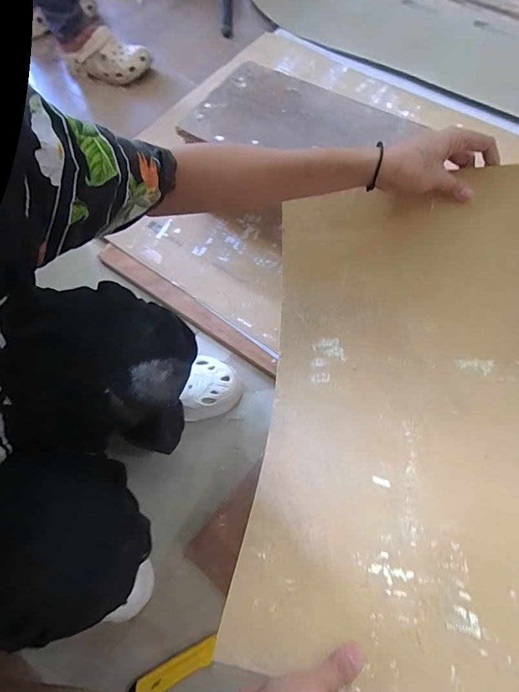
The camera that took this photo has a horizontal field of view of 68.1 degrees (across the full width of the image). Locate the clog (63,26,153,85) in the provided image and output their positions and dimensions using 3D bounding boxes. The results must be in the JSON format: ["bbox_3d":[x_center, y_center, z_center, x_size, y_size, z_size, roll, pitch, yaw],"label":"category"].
[{"bbox_3d":[-0.405,-0.783,1.052,0.224,0.097,0.094,6,66,5],"label":"clog"}]

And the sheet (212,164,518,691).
[{"bbox_3d":[0.199,0.065,0.405,0.381,0.190,0.481,7,66,5],"label":"sheet"}]

